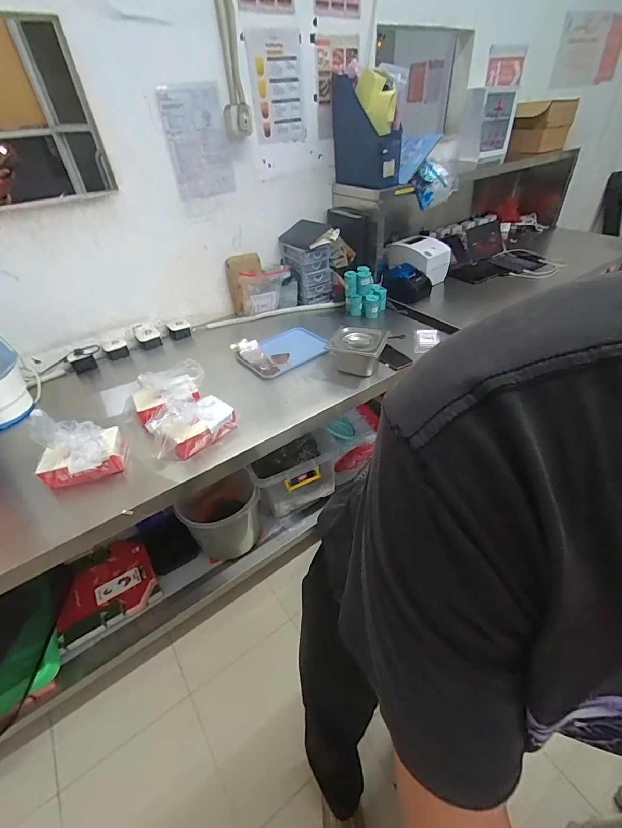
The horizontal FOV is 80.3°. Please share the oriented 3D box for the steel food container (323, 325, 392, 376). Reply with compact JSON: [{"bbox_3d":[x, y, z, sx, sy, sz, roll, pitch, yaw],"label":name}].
[{"bbox_3d":[0.154,-0.208,1.231,0.187,0.123,0.132,13,43,19],"label":"steel food container"}]

